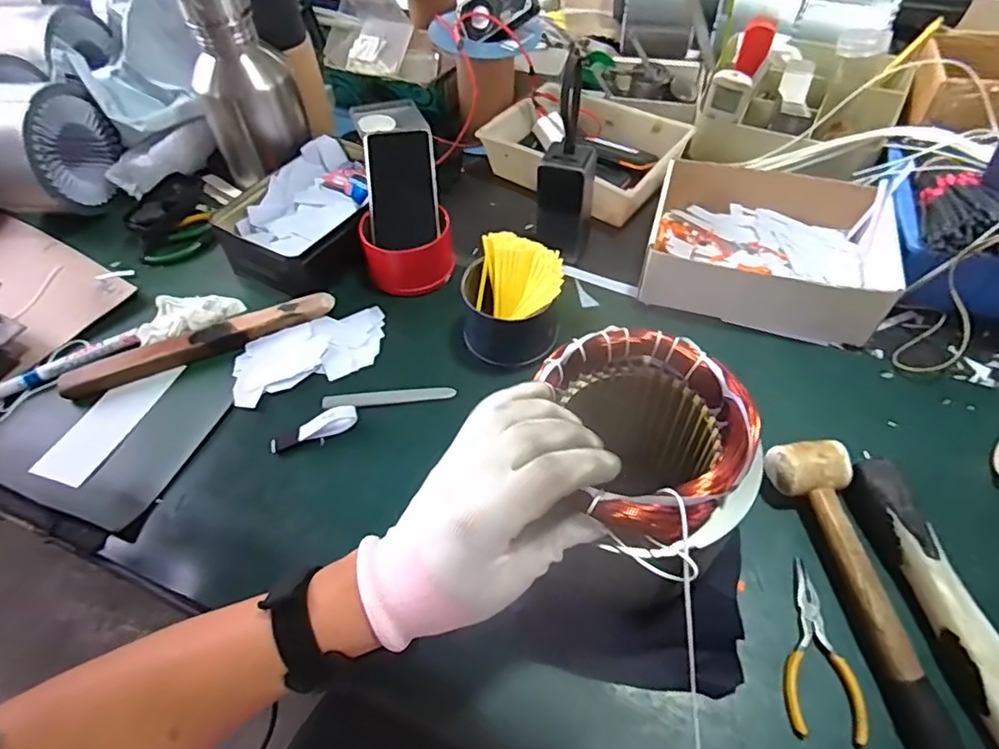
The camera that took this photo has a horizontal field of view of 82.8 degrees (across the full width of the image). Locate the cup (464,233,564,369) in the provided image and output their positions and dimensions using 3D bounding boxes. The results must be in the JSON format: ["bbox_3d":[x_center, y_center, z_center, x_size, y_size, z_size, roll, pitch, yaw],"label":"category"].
[{"bbox_3d":[0.012,-0.077,0.579,0.099,0.079,0.104,-3,54,3],"label":"cup"}]

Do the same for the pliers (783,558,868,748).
[{"bbox_3d":[0.232,0.198,0.415,0.049,0.007,0.119,5,55,9],"label":"pliers"}]

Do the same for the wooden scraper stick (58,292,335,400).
[{"bbox_3d":[-0.318,-0.034,0.605,0.279,0.018,0.040,-20,55,-9],"label":"wooden scraper stick"}]

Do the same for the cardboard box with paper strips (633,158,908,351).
[{"bbox_3d":[0.301,-0.143,0.632,0.251,0.069,0.192,13,56,14],"label":"cardboard box with paper strips"}]

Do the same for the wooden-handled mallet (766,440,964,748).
[{"bbox_3d":[0.277,0.169,0.416,0.061,0.039,0.261,-10,54,-2],"label":"wooden-handled mallet"}]

